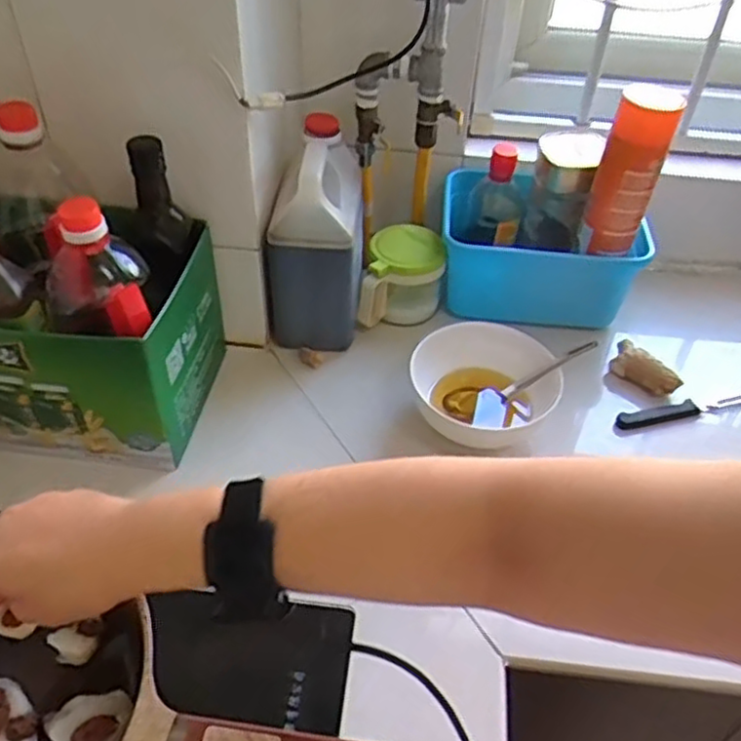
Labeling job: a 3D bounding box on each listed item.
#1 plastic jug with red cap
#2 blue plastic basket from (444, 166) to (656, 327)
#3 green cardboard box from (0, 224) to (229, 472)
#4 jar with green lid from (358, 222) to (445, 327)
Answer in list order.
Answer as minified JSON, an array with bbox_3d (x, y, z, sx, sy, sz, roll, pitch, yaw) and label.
[{"bbox_3d":[-0.055,-0.148,0.801,0.097,0.222,0.171,7,44,3],"label":"plastic jug with red cap"},{"bbox_3d":[0.194,-0.132,0.853,0.249,0.127,0.148,18,45,15],"label":"blue plastic basket"},{"bbox_3d":[-0.300,-0.036,0.703,0.257,0.165,0.186,8,44,4],"label":"green cardboard box"},{"bbox_3d":[0.041,-0.113,0.846,0.090,0.099,0.093,2,43,-2],"label":"jar with green lid"}]

